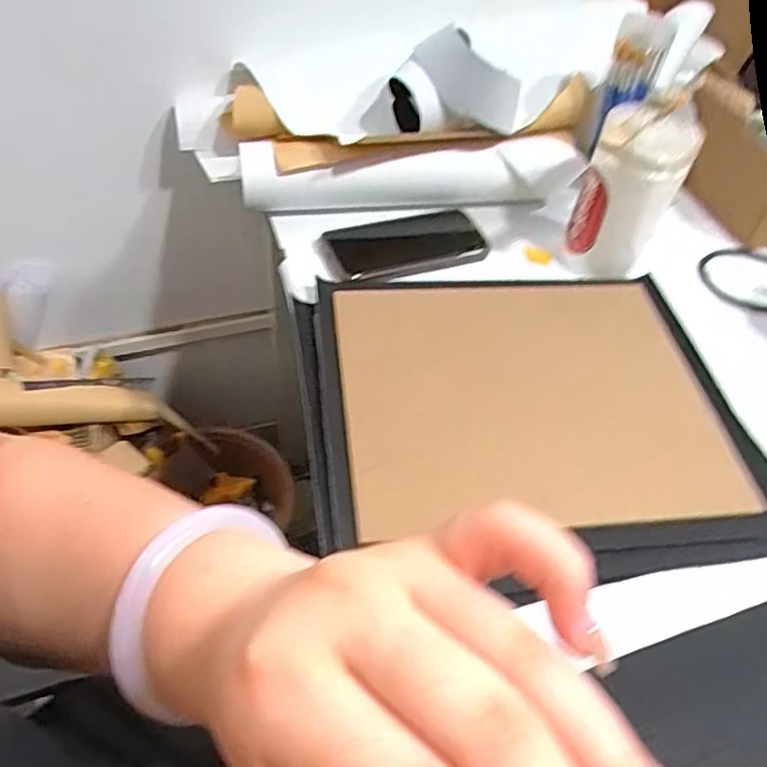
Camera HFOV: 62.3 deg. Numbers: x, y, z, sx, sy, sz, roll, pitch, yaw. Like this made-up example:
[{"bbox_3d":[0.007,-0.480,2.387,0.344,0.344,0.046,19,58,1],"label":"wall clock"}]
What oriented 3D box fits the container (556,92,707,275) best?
[{"bbox_3d":[0.233,-0.181,0.604,0.082,0.151,0.098,29,53,18],"label":"container"}]

